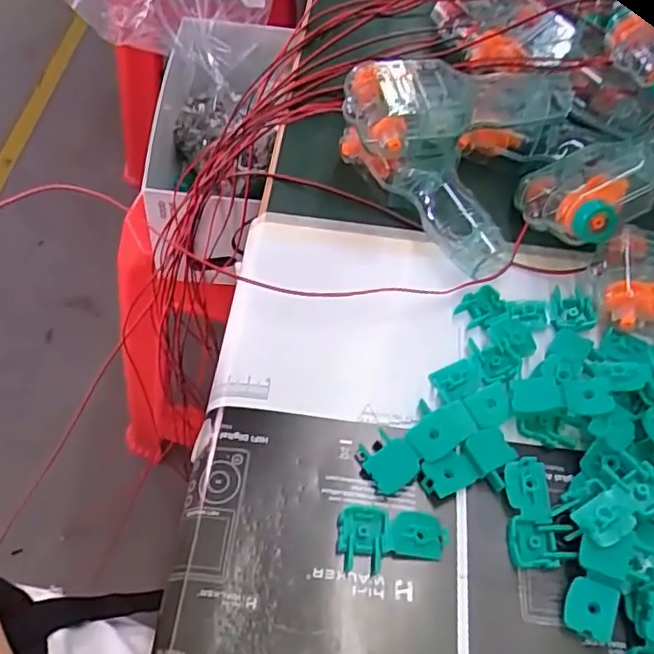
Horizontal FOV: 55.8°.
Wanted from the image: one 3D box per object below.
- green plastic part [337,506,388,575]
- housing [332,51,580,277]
[{"bbox_3d":[0.014,0.086,0.252,0.019,0.008,0.024,5,57,-1],"label":"green plastic part"},{"bbox_3d":[0.064,-0.102,0.341,0.110,0.051,0.122,21,58,10],"label":"housing"}]

